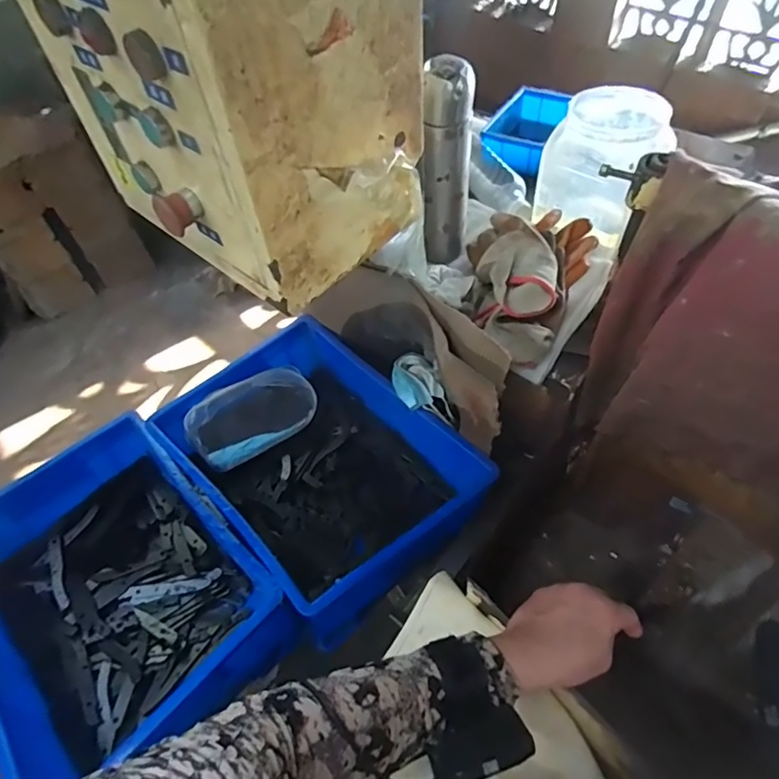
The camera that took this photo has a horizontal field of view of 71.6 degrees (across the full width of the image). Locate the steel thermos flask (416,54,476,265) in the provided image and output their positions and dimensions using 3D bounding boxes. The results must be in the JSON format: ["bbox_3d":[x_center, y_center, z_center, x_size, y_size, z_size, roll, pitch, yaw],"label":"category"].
[{"bbox_3d":[0.064,-0.259,0.645,0.060,0.226,0.053,11,55,12],"label":"steel thermos flask"}]

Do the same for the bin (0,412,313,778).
[{"bbox_3d":[-0.347,0.254,0.686,0.301,0.133,0.388,-39,60,-22],"label":"bin"}]

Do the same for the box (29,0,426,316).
[{"bbox_3d":[-0.134,-0.270,0.467,0.260,0.283,0.210,34,63,25],"label":"box"}]

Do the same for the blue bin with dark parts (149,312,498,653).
[{"bbox_3d":[-0.100,0.104,0.779,0.313,0.130,0.395,-35,58,-20],"label":"blue bin with dark parts"}]

